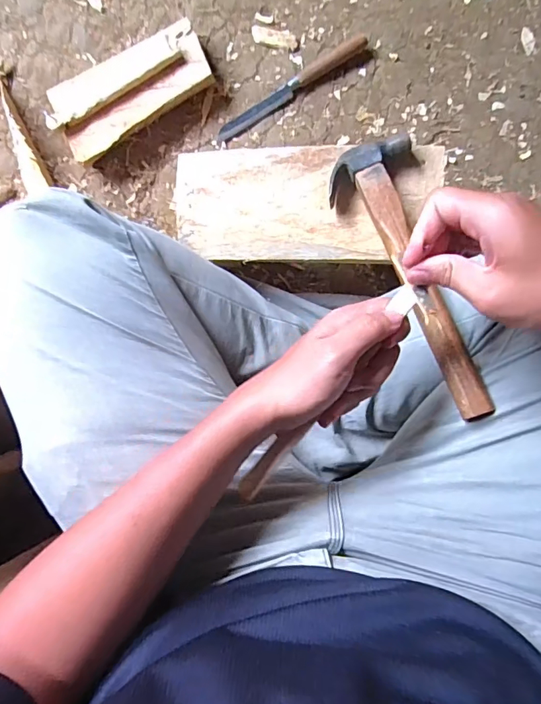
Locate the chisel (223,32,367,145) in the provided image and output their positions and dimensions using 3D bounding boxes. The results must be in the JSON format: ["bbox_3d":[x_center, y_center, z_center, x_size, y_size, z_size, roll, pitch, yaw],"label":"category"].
[{"bbox_3d":[0.024,-0.335,0.597,0.209,0.022,0.021,-30,92,2],"label":"chisel"}]

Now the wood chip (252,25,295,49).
[{"bbox_3d":[0.004,-0.394,0.593,0.054,0.004,0.022,7,93,0],"label":"wood chip"}]

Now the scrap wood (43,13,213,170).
[{"bbox_3d":[-0.173,-0.322,0.585,0.203,0.049,0.089,-30,92,2],"label":"scrap wood"}]

